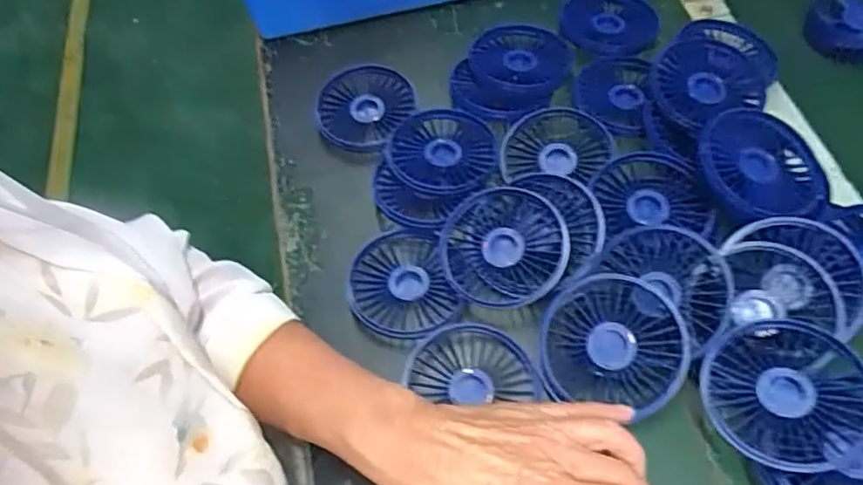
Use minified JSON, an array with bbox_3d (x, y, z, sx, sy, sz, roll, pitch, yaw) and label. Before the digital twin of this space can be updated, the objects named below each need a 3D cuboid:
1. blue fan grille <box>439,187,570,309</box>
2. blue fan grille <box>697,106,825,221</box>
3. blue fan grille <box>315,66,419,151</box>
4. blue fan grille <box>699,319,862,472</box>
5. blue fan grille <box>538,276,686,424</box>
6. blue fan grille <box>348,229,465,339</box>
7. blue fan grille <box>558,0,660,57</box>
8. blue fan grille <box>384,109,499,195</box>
[{"bbox_3d":[0.051,0.002,0.447,0.087,0.015,0.087,-8,67,19],"label":"blue fan grille"},{"bbox_3d":[0.237,-0.057,0.437,0.086,0.017,0.084,-2,60,3],"label":"blue fan grille"},{"bbox_3d":[-0.058,-0.117,0.544,0.078,0.015,0.086,29,66,19],"label":"blue fan grille"},{"bbox_3d":[0.206,0.087,0.364,0.089,0.019,0.085,-5,57,9],"label":"blue fan grille"},{"bbox_3d":[0.114,0.063,0.399,0.089,0.019,0.082,0,91,26],"label":"blue fan grille"},{"bbox_3d":[-0.022,0.032,0.452,0.072,0.016,0.084,-18,61,-6],"label":"blue fan grille"},{"bbox_3d":[0.160,-0.199,0.564,0.083,0.018,0.088,-2,60,3],"label":"blue fan grille"},{"bbox_3d":[0.007,-0.073,0.500,0.087,0.009,0.082,-2,60,3],"label":"blue fan grille"}]

